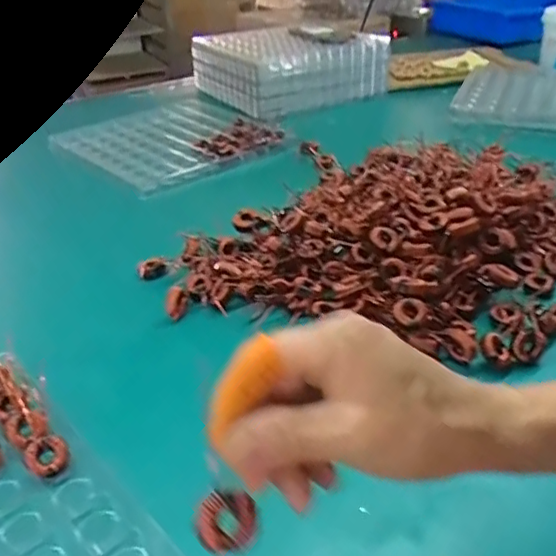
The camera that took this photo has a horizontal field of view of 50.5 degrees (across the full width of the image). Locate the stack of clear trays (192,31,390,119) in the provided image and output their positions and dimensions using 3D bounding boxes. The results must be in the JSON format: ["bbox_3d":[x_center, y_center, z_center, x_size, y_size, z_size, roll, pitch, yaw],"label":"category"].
[{"bbox_3d":[0.024,-0.407,1.122,0.285,0.095,0.264,-19,36,-24],"label":"stack of clear trays"}]

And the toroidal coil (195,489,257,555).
[{"bbox_3d":[-0.024,0.108,0.260,0.026,0.012,0.026,9,58,-14],"label":"toroidal coil"}]

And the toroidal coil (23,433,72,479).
[{"bbox_3d":[-0.154,0.118,0.393,0.029,0.007,0.029,5,57,-7],"label":"toroidal coil"}]

